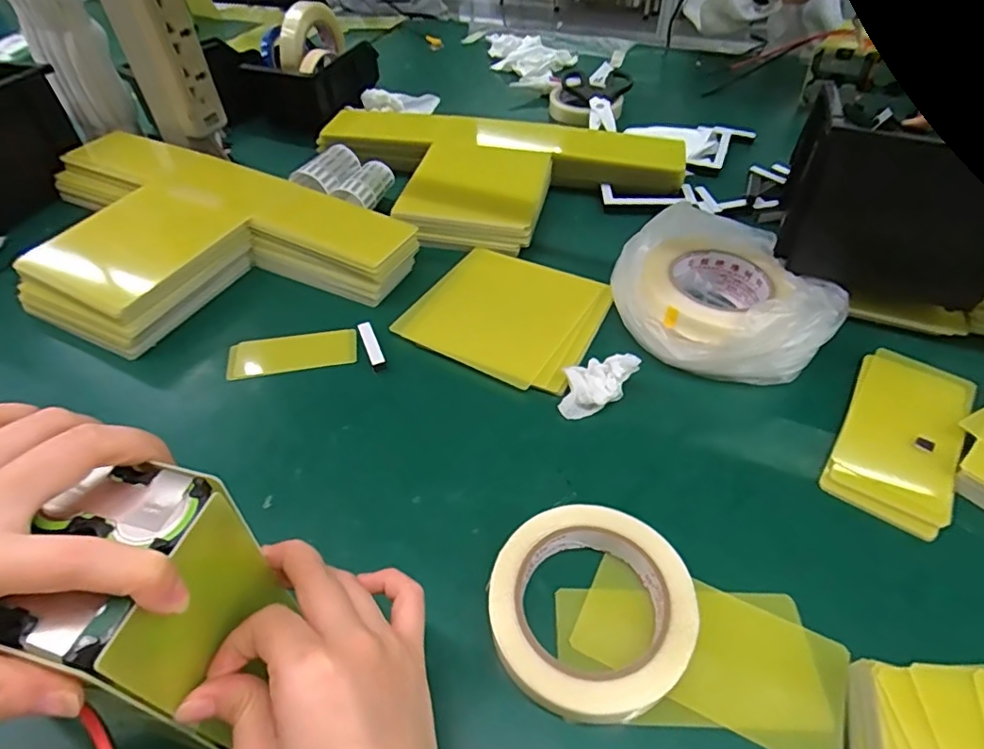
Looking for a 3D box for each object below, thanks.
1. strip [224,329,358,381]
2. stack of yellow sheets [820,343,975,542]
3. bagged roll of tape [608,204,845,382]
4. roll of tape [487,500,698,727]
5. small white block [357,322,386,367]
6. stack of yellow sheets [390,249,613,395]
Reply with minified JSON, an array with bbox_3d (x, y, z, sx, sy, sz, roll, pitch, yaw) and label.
[{"bbox_3d":[-0.168,-0.019,0.477,0.104,0.004,0.041,-9,47,-6],"label":"strip"},{"bbox_3d":[0.292,0.041,0.403,0.070,0.012,0.152,26,53,24],"label":"stack of yellow sheets"},{"bbox_3d":[0.190,-0.064,0.464,0.149,0.070,0.148,-1,47,1],"label":"bagged roll of tape"},{"bbox_3d":[0.055,0.128,0.318,0.109,0.026,0.111,-1,47,1],"label":"roll of tape"},{"bbox_3d":[-0.101,-0.026,0.473,0.012,0.009,0.053,-18,49,-14],"label":"small white block"},{"bbox_3d":[0.017,-0.056,0.501,0.154,0.008,0.147,22,51,21],"label":"stack of yellow sheets"}]

